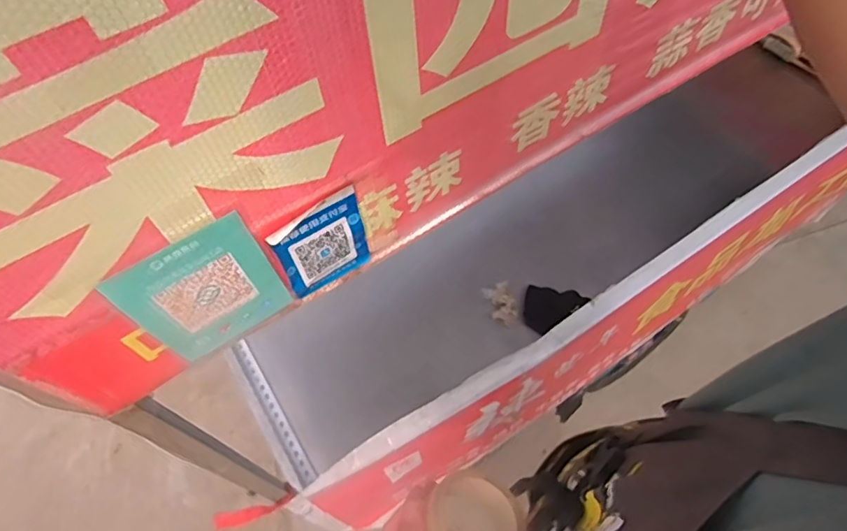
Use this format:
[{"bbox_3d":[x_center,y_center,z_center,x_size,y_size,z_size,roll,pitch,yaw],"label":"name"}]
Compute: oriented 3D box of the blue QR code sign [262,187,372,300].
[{"bbox_3d":[-0.085,-0.017,0.473,0.078,0.108,0.008,-35,63,-16],"label":"blue QR code sign"}]

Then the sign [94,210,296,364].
[{"bbox_3d":[-0.166,0.023,0.429,0.104,0.132,0.005,-32,62,-14],"label":"sign"}]

